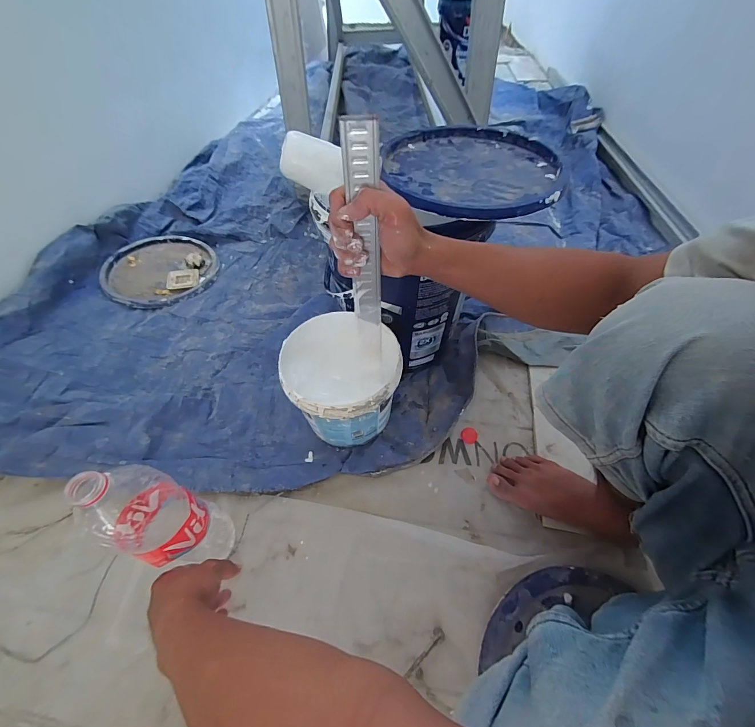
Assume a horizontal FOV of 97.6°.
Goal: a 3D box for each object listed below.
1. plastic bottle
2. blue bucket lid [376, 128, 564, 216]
[{"bbox_3d":[-0.278,0.204,0.431,0.094,0.309,0.080,26,59,16],"label":"plastic bottle"},{"bbox_3d":[0.149,-0.316,0.532,0.276,0.027,0.296,0,56,-1],"label":"blue bucket lid"}]

